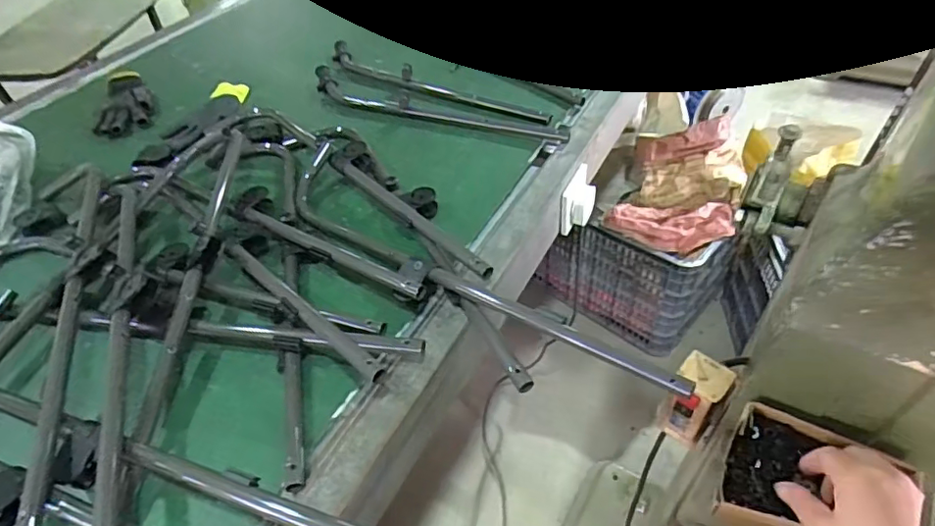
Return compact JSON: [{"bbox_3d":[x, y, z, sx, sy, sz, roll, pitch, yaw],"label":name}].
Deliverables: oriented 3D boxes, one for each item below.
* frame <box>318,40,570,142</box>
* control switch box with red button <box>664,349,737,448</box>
[{"bbox_3d":[-0.079,-0.313,1.032,0.568,0.037,0.151,23,52,25],"label":"frame"},{"bbox_3d":[0.248,0.154,0.604,0.052,0.116,0.042,31,56,29],"label":"control switch box with red button"}]

